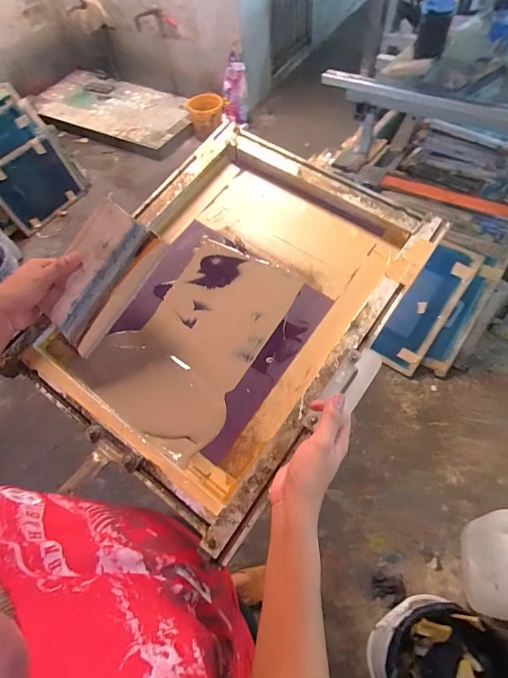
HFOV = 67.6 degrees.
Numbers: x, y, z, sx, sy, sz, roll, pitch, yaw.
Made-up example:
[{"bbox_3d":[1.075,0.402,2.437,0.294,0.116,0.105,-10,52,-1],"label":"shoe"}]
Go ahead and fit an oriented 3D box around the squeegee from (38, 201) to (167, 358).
[{"bbox_3d":[-0.206,-0.080,0.500,0.105,0.018,0.177,37,94,7],"label":"squeegee"}]

